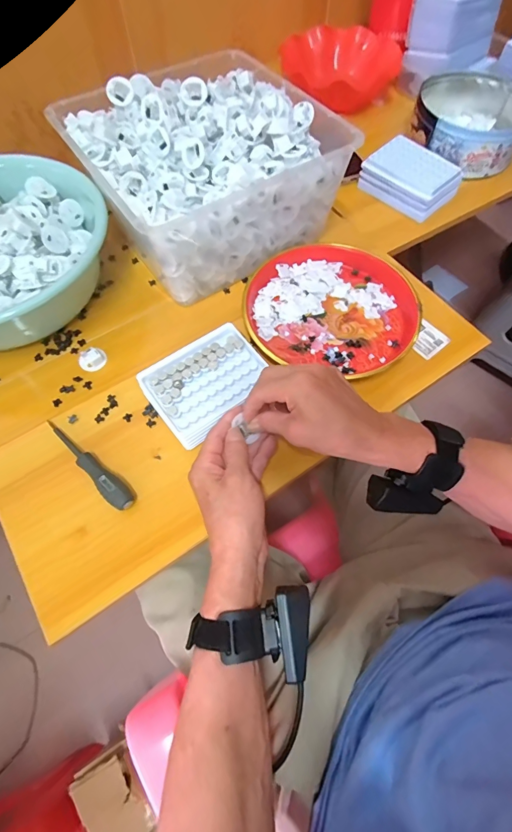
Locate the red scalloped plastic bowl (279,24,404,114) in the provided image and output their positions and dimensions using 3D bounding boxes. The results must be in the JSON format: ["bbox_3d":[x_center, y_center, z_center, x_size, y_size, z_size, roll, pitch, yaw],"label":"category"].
[{"bbox_3d":[0.152,-0.638,0.712,0.194,0.059,0.207,0,64,0],"label":"red scalloped plastic bowl"}]

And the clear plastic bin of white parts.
[{"bbox_3d":[-0.068,-0.328,0.523,0.276,0.152,0.270,-33,68,-15],"label":"clear plastic bin of white parts"}]

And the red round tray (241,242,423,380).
[{"bbox_3d":[0.100,-0.145,0.508,0.221,0.032,0.189,11,64,5],"label":"red round tray"}]

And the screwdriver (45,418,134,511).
[{"bbox_3d":[-0.177,0.048,0.410,0.022,0.017,0.134,-41,70,-18],"label":"screwdriver"}]

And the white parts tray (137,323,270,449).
[{"bbox_3d":[-0.056,-0.038,0.452,0.134,0.036,0.106,-37,69,-17],"label":"white parts tray"}]

